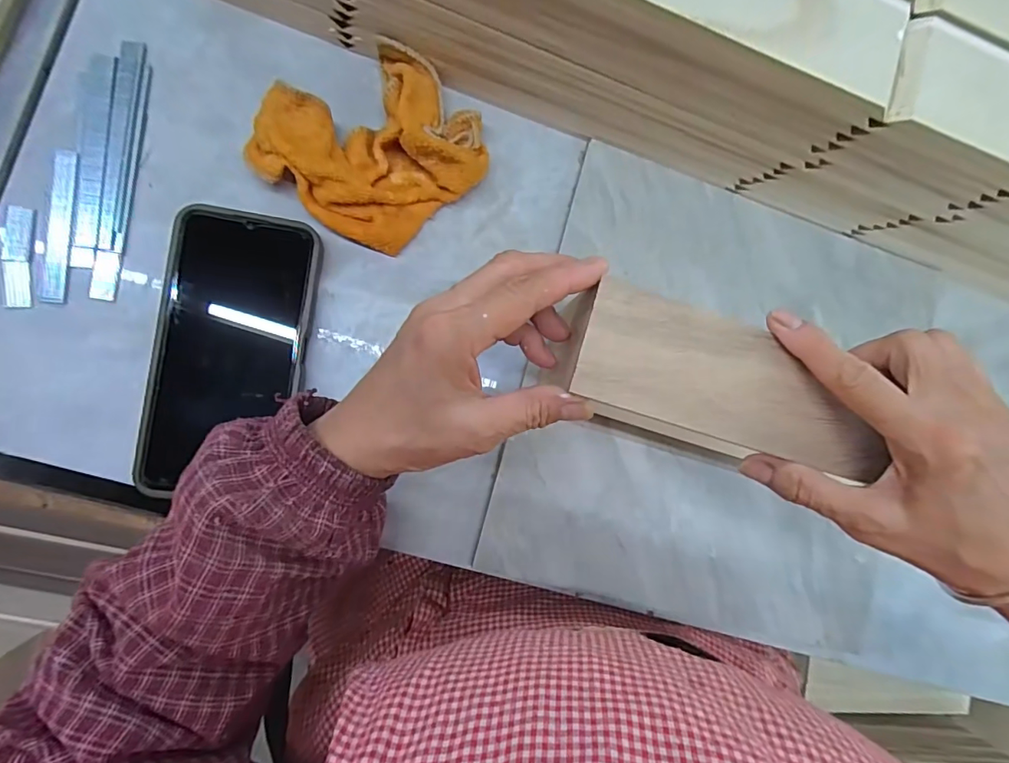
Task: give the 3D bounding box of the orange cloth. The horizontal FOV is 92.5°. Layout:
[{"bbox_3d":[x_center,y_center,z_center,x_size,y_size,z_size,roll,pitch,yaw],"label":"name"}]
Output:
[{"bbox_3d":[-0.079,-0.144,0.300,0.125,0.034,0.106,-41,95,-7],"label":"orange cloth"}]

